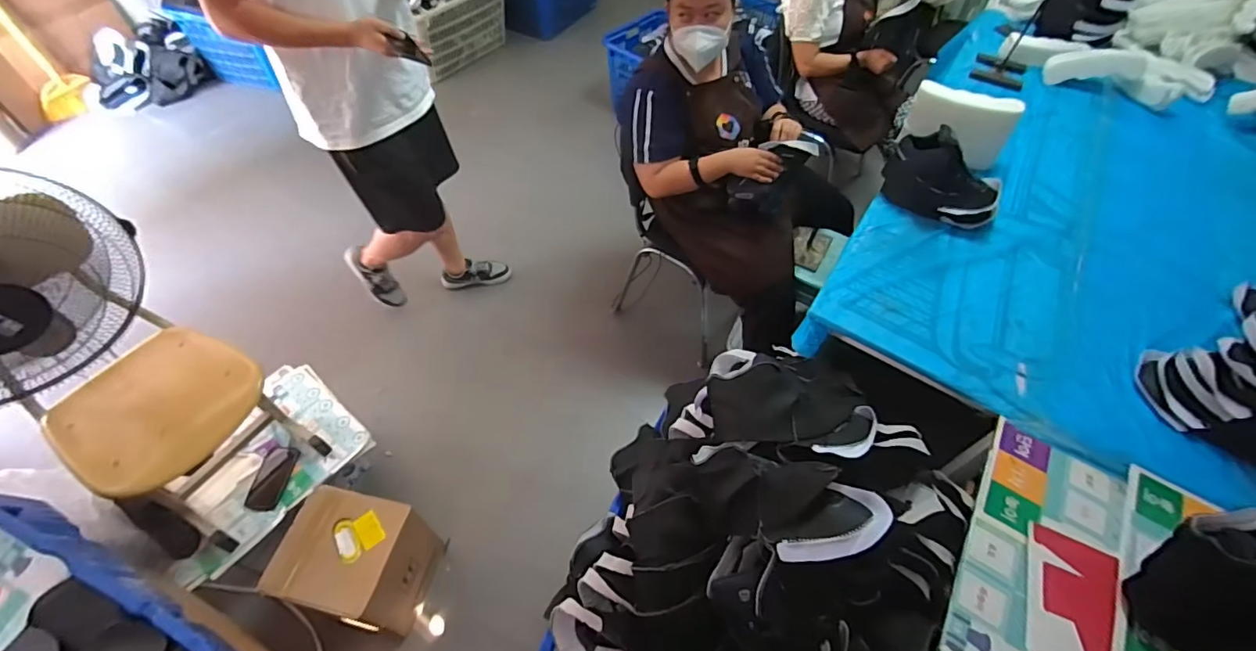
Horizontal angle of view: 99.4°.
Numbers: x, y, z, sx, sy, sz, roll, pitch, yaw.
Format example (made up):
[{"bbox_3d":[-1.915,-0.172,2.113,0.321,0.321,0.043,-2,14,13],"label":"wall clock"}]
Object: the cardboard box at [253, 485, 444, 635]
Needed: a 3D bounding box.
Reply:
[{"bbox_3d":[-0.653,0.596,1.330,0.262,0.330,0.249,14,54,6],"label":"cardboard box"}]

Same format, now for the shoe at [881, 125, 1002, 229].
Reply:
[{"bbox_3d":[0.813,-0.372,1.361,0.287,0.187,0.116,21,55,11],"label":"shoe"}]

